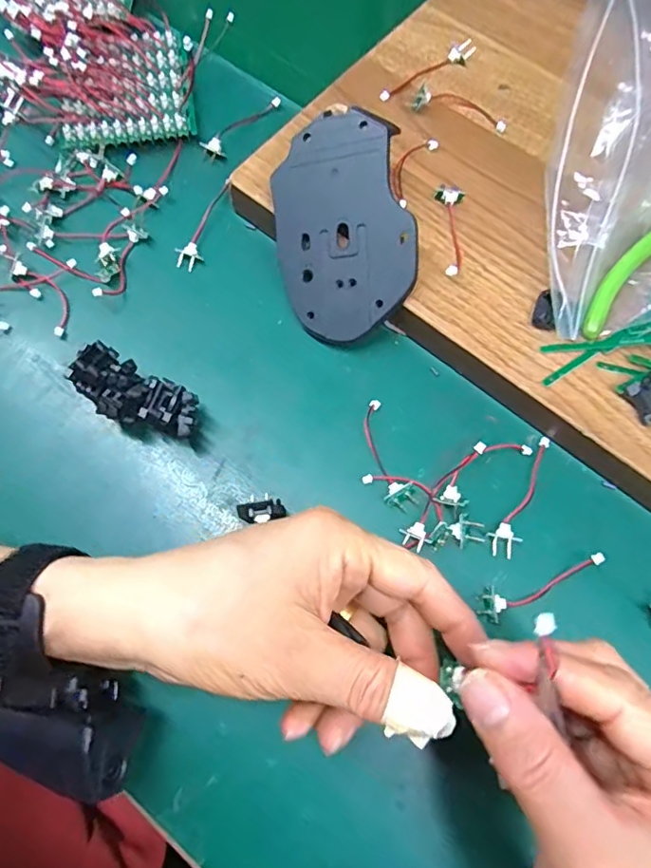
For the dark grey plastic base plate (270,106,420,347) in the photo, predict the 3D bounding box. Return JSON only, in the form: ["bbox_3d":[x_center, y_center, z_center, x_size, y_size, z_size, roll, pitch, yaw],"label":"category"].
[{"bbox_3d":[0.009,-0.105,0.290,0.071,0.004,0.109,-10,95,17],"label":"dark grey plastic base plate"}]

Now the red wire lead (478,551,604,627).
[{"bbox_3d":[0.101,0.071,0.263,0.061,0.012,0.015,-21,73,-6],"label":"red wire lead"}]

